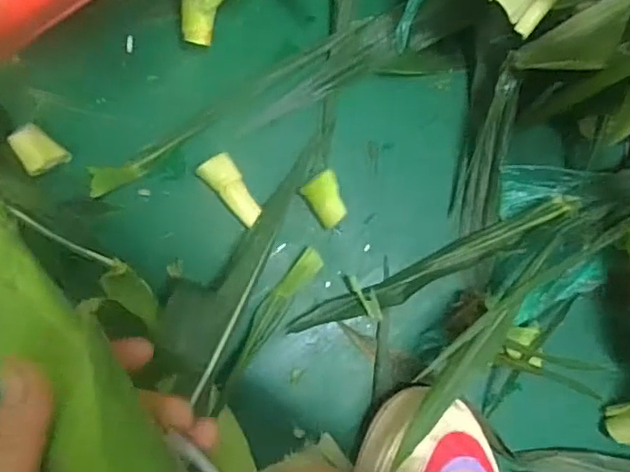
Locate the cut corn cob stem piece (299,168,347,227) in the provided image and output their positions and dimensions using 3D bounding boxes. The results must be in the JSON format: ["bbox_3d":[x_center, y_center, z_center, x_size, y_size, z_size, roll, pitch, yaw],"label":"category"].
[{"bbox_3d":[0.009,-0.026,0.438,0.025,0.018,0.036,-35,92,-10],"label":"cut corn cob stem piece"}]

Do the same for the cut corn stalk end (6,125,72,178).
[{"bbox_3d":[-0.186,-0.059,0.408,0.027,0.018,0.031,-33,92,-10],"label":"cut corn stalk end"}]

